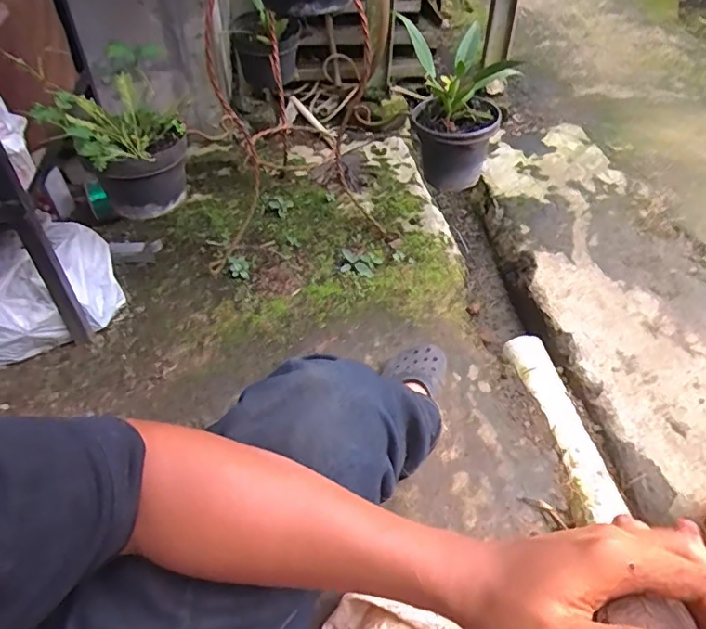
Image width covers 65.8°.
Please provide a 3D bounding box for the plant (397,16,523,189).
[{"bbox_3d":[0.186,-0.434,1.120,0.168,0.246,0.287,-7,46,-8],"label":"plant"}]

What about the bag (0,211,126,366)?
[{"bbox_3d":[-0.609,-0.044,1.075,0.265,0.176,0.212,-14,48,-14],"label":"bag"}]

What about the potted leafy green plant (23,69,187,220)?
[{"bbox_3d":[-0.381,-0.295,0.933,0.182,0.218,0.232,-8,46,-8],"label":"potted leafy green plant"}]

